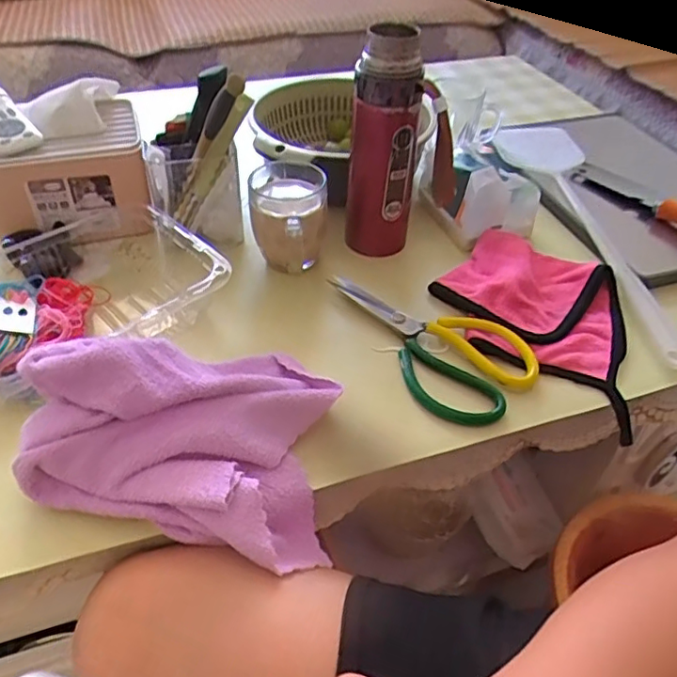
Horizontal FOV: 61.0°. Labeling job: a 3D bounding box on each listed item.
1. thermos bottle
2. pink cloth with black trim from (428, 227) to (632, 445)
[{"bbox_3d":[0.049,-0.185,0.558,0.072,0.209,0.058,0,44,-2],"label":"thermos bottle"},{"bbox_3d":[0.201,-0.032,0.544,0.207,0.024,0.159,31,51,26],"label":"pink cloth with black trim"}]

